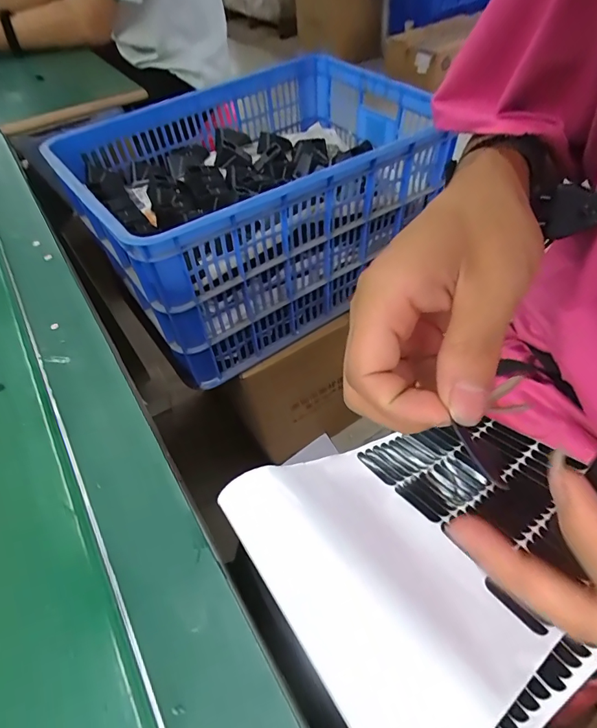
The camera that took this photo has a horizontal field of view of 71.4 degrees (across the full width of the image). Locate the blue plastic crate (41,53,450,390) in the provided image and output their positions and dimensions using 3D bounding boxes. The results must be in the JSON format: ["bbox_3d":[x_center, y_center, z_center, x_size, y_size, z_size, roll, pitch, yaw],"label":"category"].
[{"bbox_3d":[-0.071,-0.314,0.789,0.582,0.289,0.434,-31,56,-17],"label":"blue plastic crate"}]

